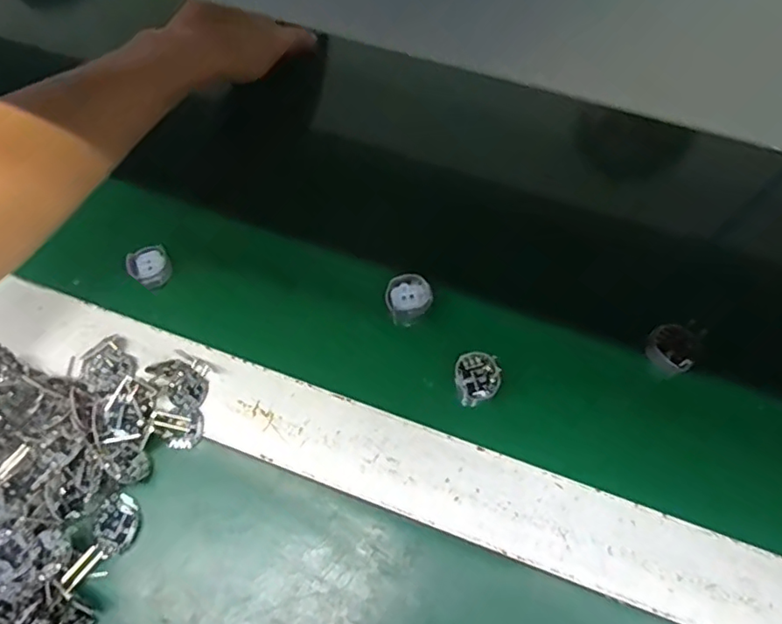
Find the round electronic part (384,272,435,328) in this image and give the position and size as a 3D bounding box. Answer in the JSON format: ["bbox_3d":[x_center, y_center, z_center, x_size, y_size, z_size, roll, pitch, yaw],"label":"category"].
[{"bbox_3d":[0.010,-0.009,0.369,0.029,0.007,0.033,41,71,19],"label":"round electronic part"}]

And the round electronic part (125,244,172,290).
[{"bbox_3d":[-0.160,-0.031,0.378,0.026,0.009,0.031,-34,68,-15],"label":"round electronic part"}]

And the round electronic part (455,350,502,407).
[{"bbox_3d":[0.052,0.038,0.342,0.026,0.009,0.031,-16,64,-7],"label":"round electronic part"}]

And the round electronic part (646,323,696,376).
[{"bbox_3d":[0.173,0.023,0.352,0.027,0.014,0.026,25,66,13],"label":"round electronic part"}]

